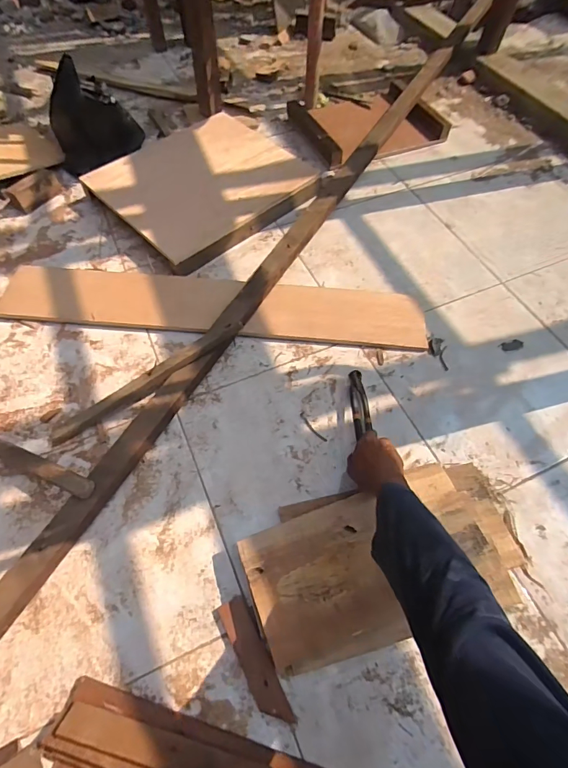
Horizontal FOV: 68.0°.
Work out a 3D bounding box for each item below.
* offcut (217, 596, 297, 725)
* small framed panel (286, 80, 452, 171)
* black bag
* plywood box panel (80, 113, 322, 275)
[{"bbox_3d":[-0.041,0.390,0.595,0.040,0.009,0.166,-25,64,-16],"label":"offcut"},{"bbox_3d":[0.260,-0.820,1.307,0.443,0.062,0.364,-21,63,-14],"label":"small framed panel"},{"bbox_3d":[-0.501,-0.690,1.106,0.226,0.210,0.144,-17,60,-10],"label":"black bag"},{"bbox_3d":[-0.202,-0.534,1.119,0.508,0.060,0.418,-40,69,-22],"label":"plywood box panel"}]

